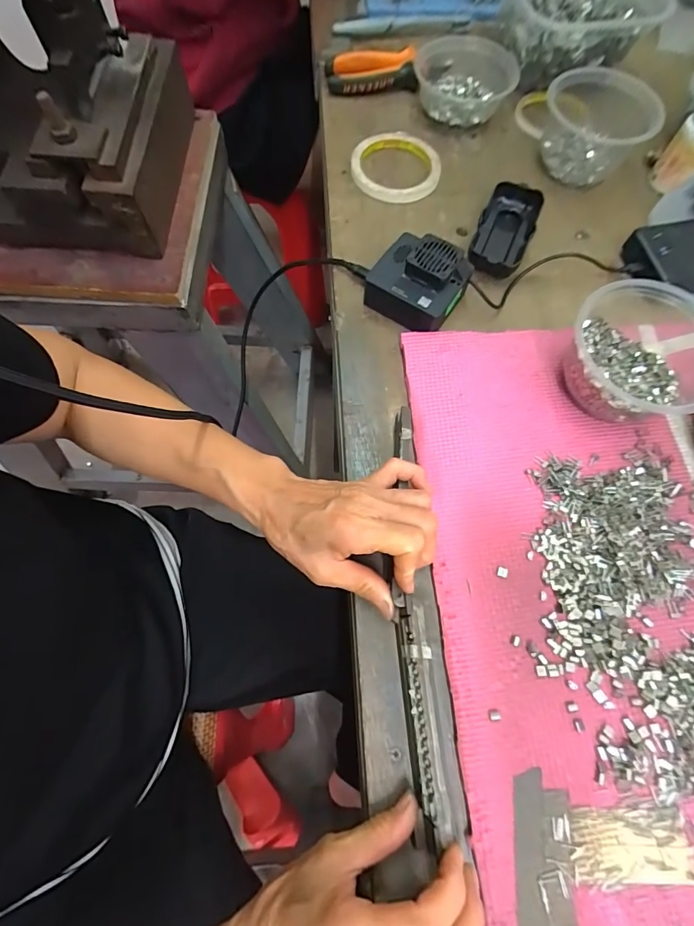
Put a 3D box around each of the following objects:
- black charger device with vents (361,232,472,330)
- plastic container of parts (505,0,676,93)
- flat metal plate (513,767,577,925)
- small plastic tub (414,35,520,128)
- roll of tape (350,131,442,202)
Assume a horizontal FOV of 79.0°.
[{"bbox_3d":[0.065,-0.167,0.388,0.080,0.044,0.071,35,73,12],"label":"black charger device with vents"},{"bbox_3d":[0.278,-0.558,0.522,0.187,0.070,0.216,9,70,1],"label":"plastic container of parts"},{"bbox_3d":[0.118,0.255,0.248,0.033,0.004,0.118,5,70,3],"label":"flat metal plate"},{"bbox_3d":[0.136,-0.441,0.490,0.109,0.047,0.096,18,70,4],"label":"small plastic tub"},{"bbox_3d":[0.054,-0.328,0.463,0.097,0.016,0.094,0,69,1],"label":"roll of tape"}]

